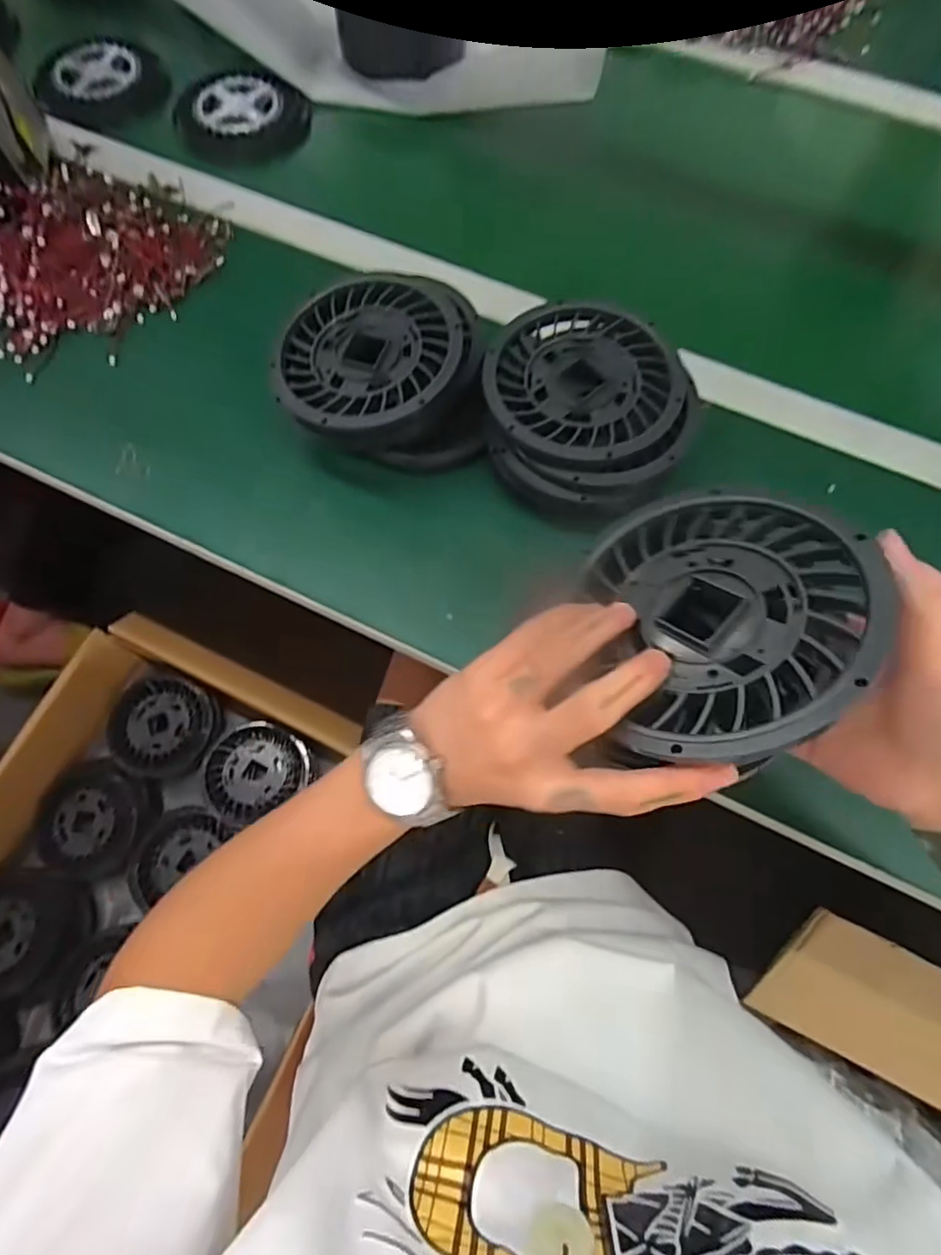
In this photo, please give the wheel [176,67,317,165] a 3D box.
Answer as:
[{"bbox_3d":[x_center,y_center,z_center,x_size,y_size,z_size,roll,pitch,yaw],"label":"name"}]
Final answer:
[{"bbox_3d":[-0.243,-0.545,0.608,0.133,0.031,0.120,-22,71,-8],"label":"wheel"}]

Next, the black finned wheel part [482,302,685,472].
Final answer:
[{"bbox_3d":[0.075,-0.168,0.397,0.129,0.017,0.133,-1,70,2],"label":"black finned wheel part"}]

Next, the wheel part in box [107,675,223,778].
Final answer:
[{"bbox_3d":[-0.415,0.133,0.770,0.138,0.041,0.128,0,70,0],"label":"wheel part in box"}]

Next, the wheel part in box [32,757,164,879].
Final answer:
[{"bbox_3d":[-0.479,0.254,0.744,0.120,0.063,0.140,26,72,9],"label":"wheel part in box"}]

